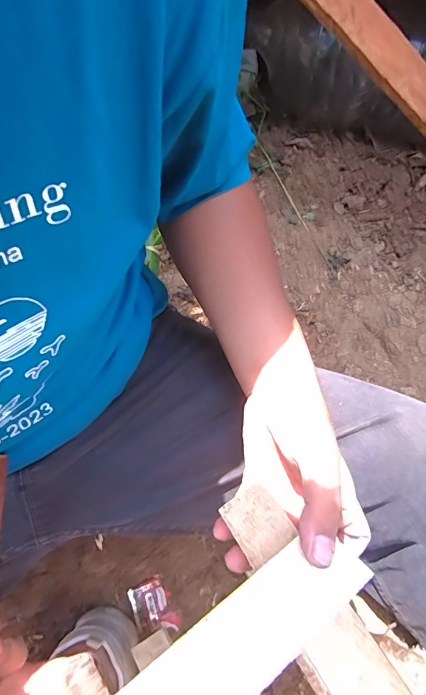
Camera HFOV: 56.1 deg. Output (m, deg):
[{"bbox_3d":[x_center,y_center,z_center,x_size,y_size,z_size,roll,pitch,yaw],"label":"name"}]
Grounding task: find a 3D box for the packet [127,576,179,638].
[{"bbox_3d":[-0.072,0.319,0.488,0.046,0.004,0.062,-19,77,-19],"label":"packet"}]

